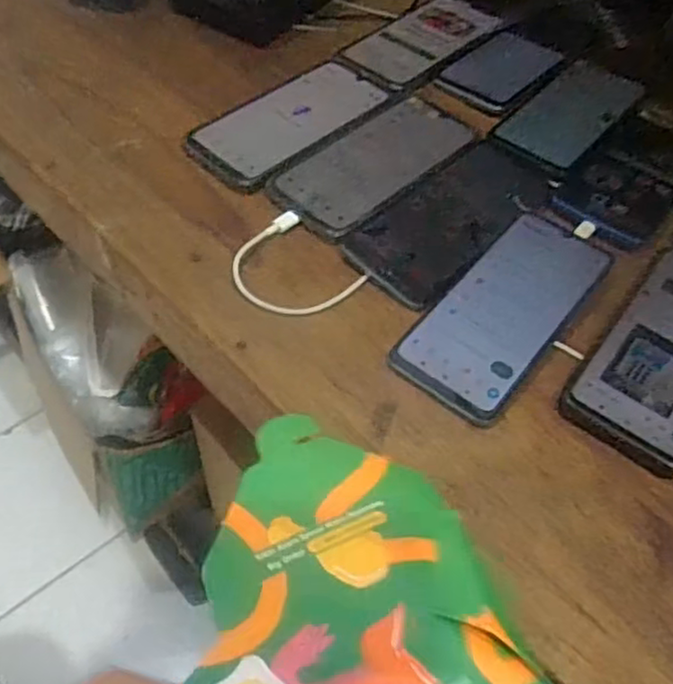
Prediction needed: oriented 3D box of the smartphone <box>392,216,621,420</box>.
[{"bbox_3d":[0.112,-0.024,0.451,0.074,0.009,0.173,33,61,22],"label":"smartphone"}]

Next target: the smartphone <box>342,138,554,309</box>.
[{"bbox_3d":[0.089,-0.094,0.497,0.075,0.006,0.177,38,63,24],"label":"smartphone"}]

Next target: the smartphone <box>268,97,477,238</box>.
[{"bbox_3d":[0.034,-0.144,0.533,0.078,0.006,0.174,39,63,24],"label":"smartphone"}]

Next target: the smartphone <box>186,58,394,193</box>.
[{"bbox_3d":[-0.035,-0.182,0.558,0.085,0.006,0.173,36,62,23],"label":"smartphone"}]

